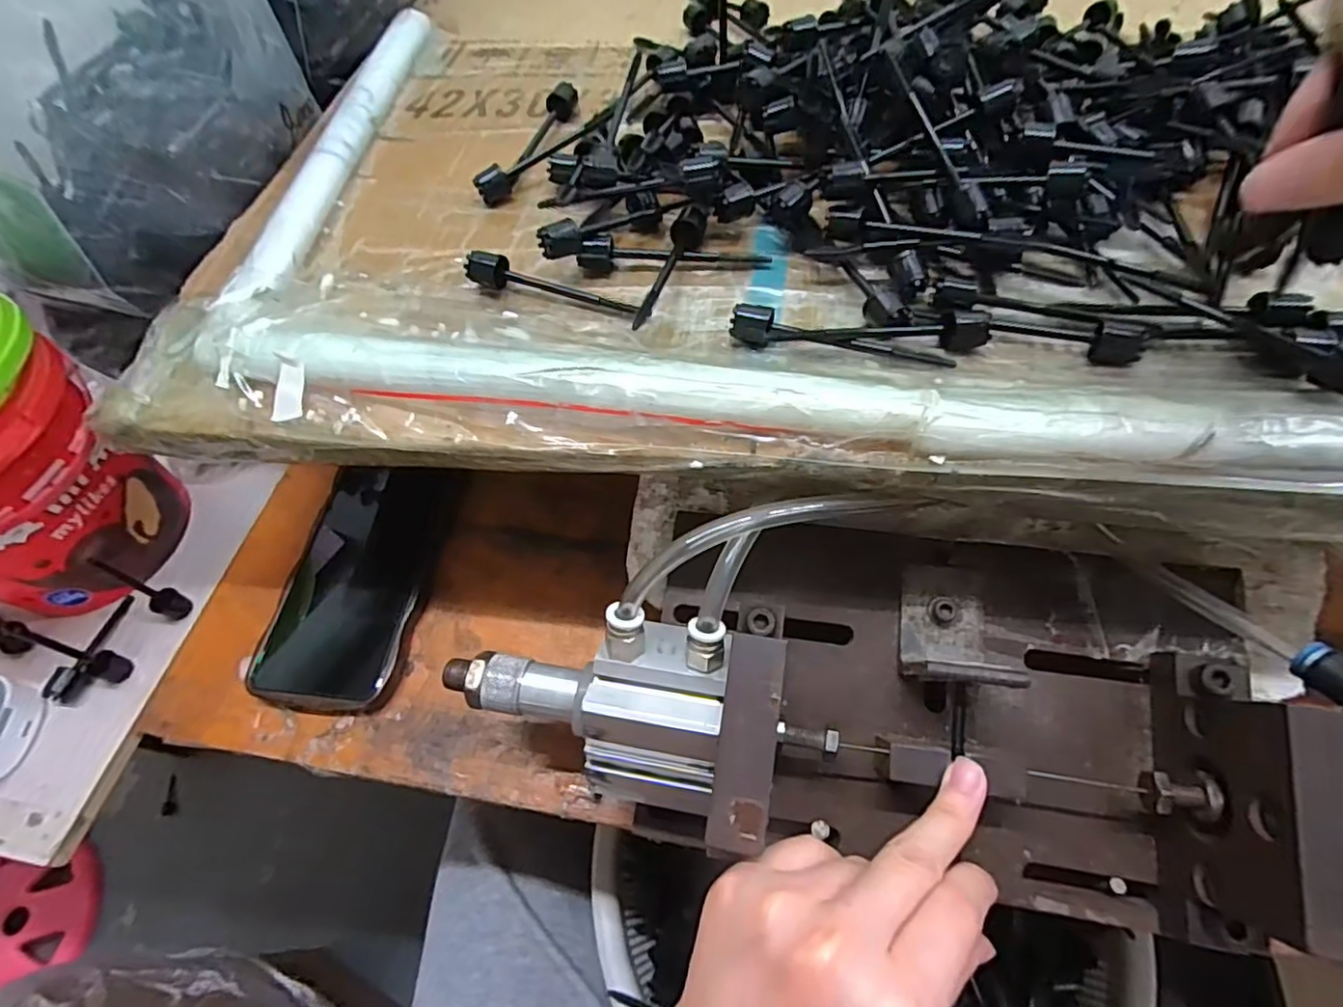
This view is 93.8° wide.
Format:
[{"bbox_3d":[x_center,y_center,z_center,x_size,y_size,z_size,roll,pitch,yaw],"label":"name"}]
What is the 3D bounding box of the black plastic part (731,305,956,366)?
[{"bbox_3d":[0.065,-0.062,0.246,0.086,0.014,0.014,15,60,14],"label":"black plastic part"}]

